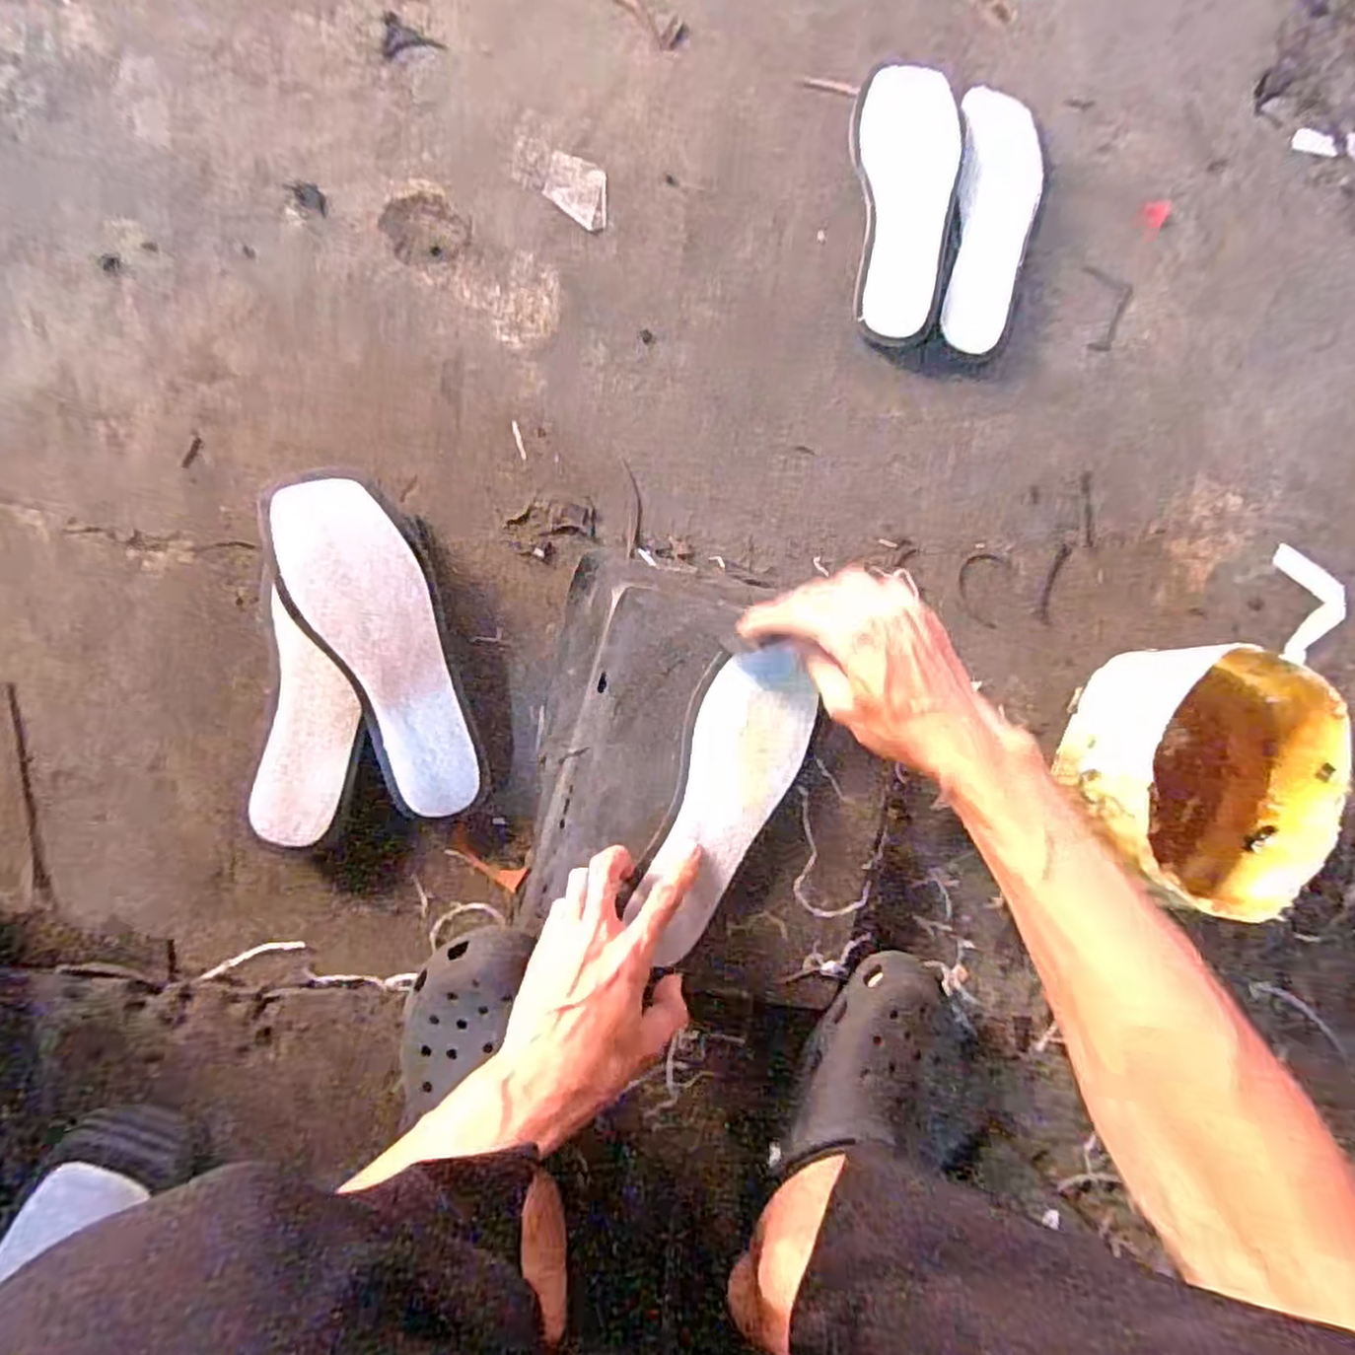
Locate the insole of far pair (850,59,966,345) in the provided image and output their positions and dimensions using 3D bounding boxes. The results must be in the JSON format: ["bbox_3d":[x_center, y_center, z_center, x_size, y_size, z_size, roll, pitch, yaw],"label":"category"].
[{"bbox_3d":[0.198,-0.417,0.623,0.089,0.018,0.256,-1,85,10],"label":"insole of far pair"}]

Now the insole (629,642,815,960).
[{"bbox_3d":[0.034,0.088,0.523,0.086,0.017,0.226,21,85,-5],"label":"insole"}]

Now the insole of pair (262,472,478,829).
[{"bbox_3d":[-0.202,-0.021,0.512,0.086,0.011,0.245,-28,99,-16],"label":"insole of pair"}]

